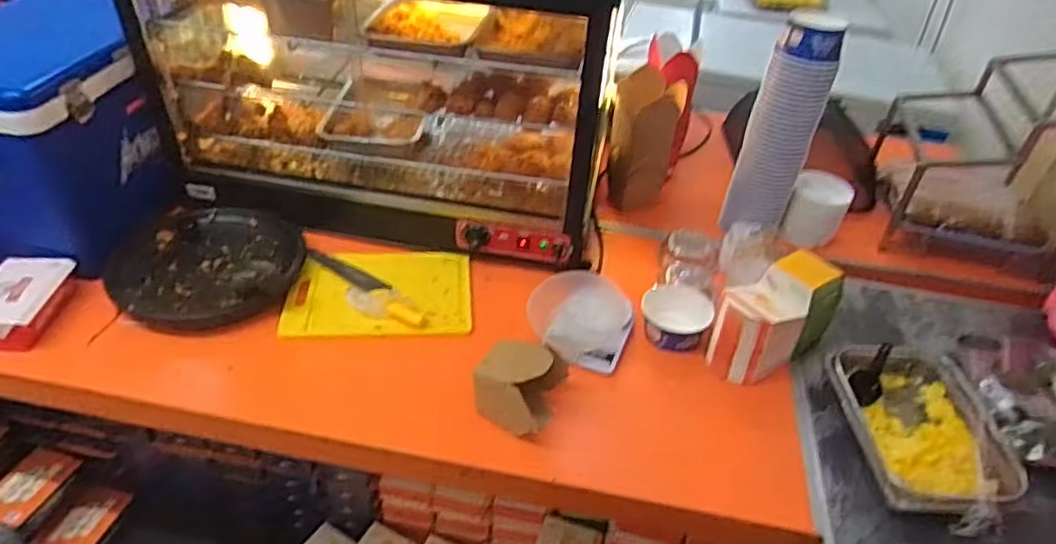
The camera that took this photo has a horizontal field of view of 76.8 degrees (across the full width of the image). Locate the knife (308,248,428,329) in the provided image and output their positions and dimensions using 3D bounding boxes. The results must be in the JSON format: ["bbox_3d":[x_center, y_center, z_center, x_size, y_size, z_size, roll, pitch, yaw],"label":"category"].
[{"bbox_3d":[-0.318,0.021,1.295,0.324,0.020,0.045,29,45,27],"label":"knife"}]

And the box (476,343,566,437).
[{"bbox_3d":[-0.015,0.172,1.030,0.126,0.089,0.112,13,40,9],"label":"box"}]

